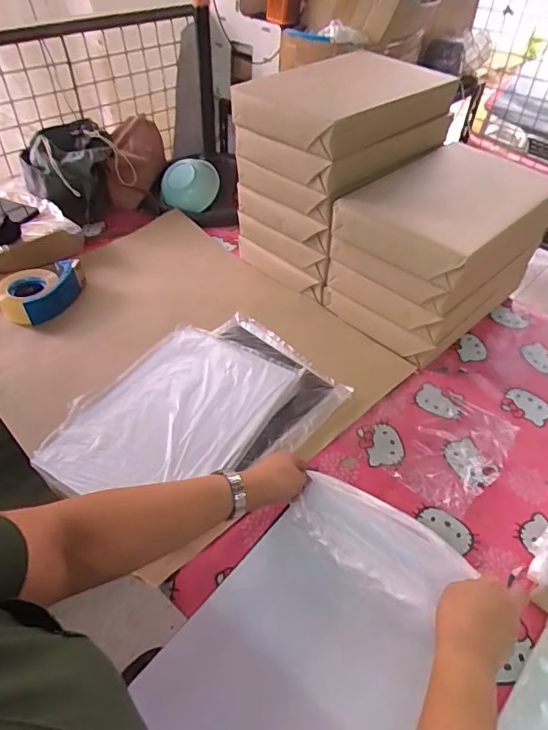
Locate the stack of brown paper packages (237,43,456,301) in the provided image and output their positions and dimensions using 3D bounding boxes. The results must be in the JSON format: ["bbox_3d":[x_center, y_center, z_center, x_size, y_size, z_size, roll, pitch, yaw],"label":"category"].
[{"bbox_3d":[0.134,-0.418,1.035,0.372,0.356,0.273,-34,55,-31],"label":"stack of brown paper packages"}]

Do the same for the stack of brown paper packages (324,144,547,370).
[{"bbox_3d":[0.330,-0.231,0.953,0.378,0.274,0.257,-32,54,-30],"label":"stack of brown paper packages"}]

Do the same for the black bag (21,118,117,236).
[{"bbox_3d":[-0.498,-0.465,1.183,0.170,0.197,0.189,19,47,16],"label":"black bag"}]

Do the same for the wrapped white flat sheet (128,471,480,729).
[{"bbox_3d":[0.043,0.317,0.530,0.250,0.036,0.357,32,69,30],"label":"wrapped white flat sheet"}]

